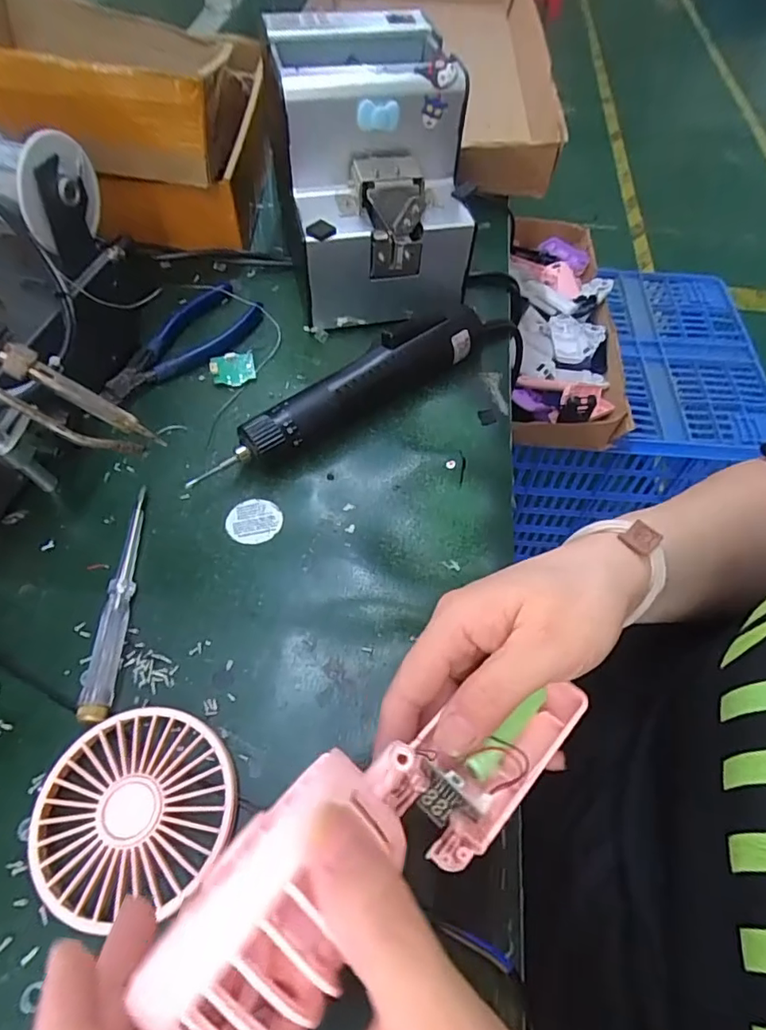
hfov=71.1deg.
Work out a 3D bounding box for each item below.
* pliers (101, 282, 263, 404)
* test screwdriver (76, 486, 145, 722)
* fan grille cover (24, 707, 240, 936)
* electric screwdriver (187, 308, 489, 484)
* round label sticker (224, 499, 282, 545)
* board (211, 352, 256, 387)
[{"bbox_3d":[-0.148,-0.128,0.406,0.057,0.018,0.138,28,61,14],"label":"pliers"},{"bbox_3d":[-0.147,0.045,0.301,0.015,0.012,0.135,-1,58,-3],"label":"test screwdriver"},{"bbox_3d":[-0.113,0.136,0.247,0.084,0.015,0.086,32,62,16],"label":"fan grille cover"},{"bbox_3d":[-0.018,-0.086,0.370,0.229,0.042,0.030,-32,65,-20],"label":"electric screwdriver"},{"bbox_3d":[-0.081,0.004,0.337,0.033,0.004,0.034,1,55,-1],"label":"round label sticker"},{"bbox_3d":[-0.110,-0.107,0.393,0.031,0.004,0.024,-1,88,-11],"label":"board"}]

